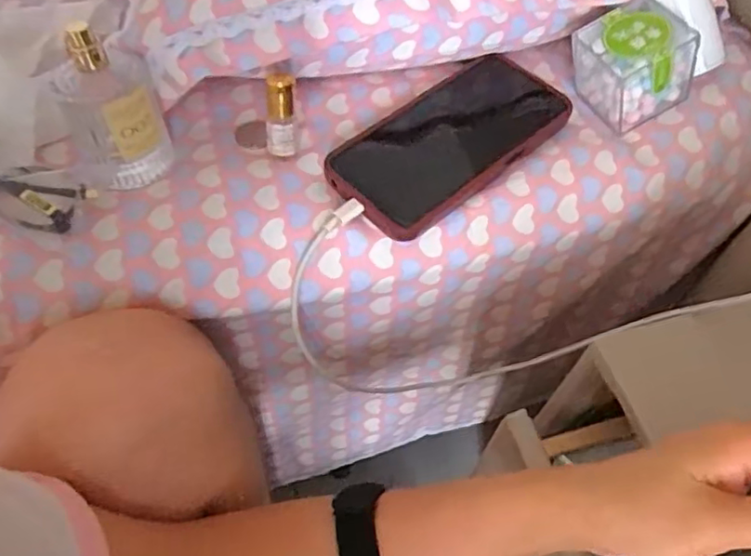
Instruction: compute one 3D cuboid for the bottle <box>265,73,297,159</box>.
[{"bbox_3d":[-0.058,-0.100,0.376,0.017,0.052,0.021,1,57,-3],"label":"bottle"}]

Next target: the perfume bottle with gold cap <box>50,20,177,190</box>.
[{"bbox_3d":[-0.156,-0.104,0.361,0.052,0.084,0.057,-23,62,-17],"label":"perfume bottle with gold cap"}]

